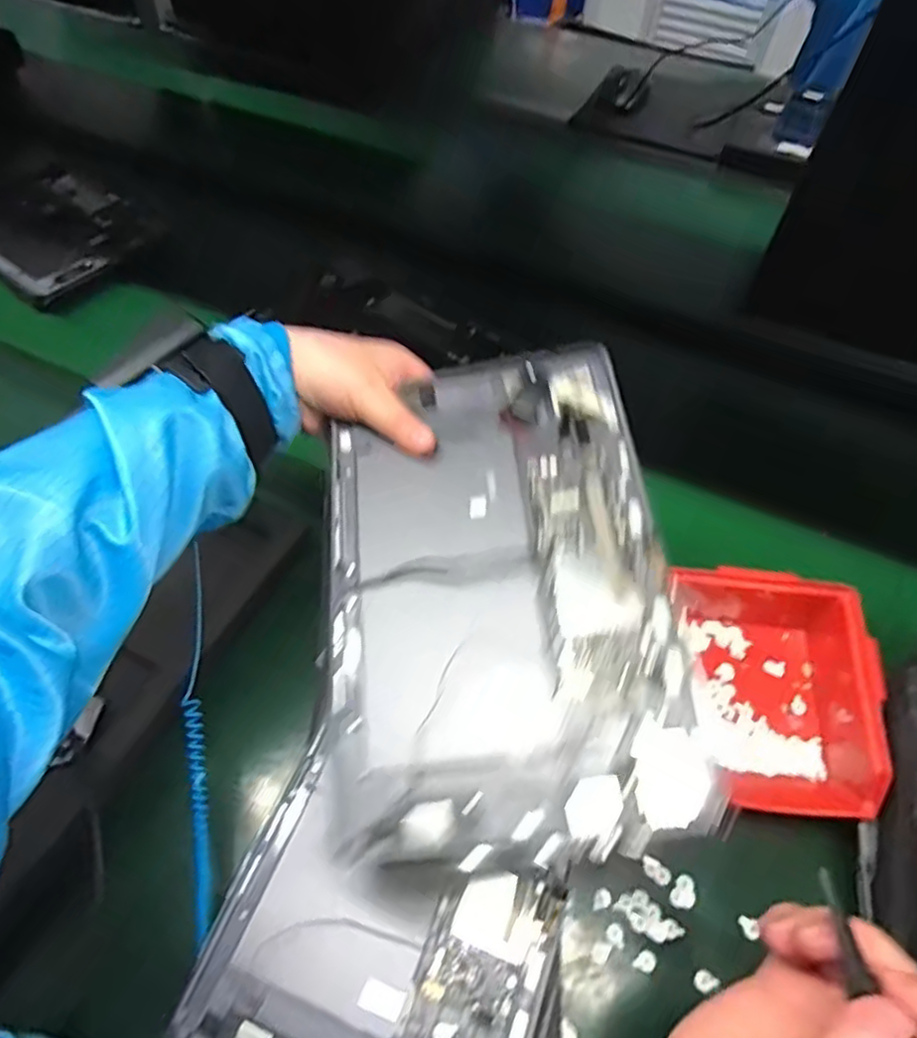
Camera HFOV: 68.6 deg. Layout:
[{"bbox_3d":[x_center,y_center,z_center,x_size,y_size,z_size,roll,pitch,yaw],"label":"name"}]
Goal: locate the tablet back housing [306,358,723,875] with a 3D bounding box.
[{"bbox_3d":[0.016,0.029,0.344,0.167,0.010,0.259,-8,62,5],"label":"tablet back housing"}]

